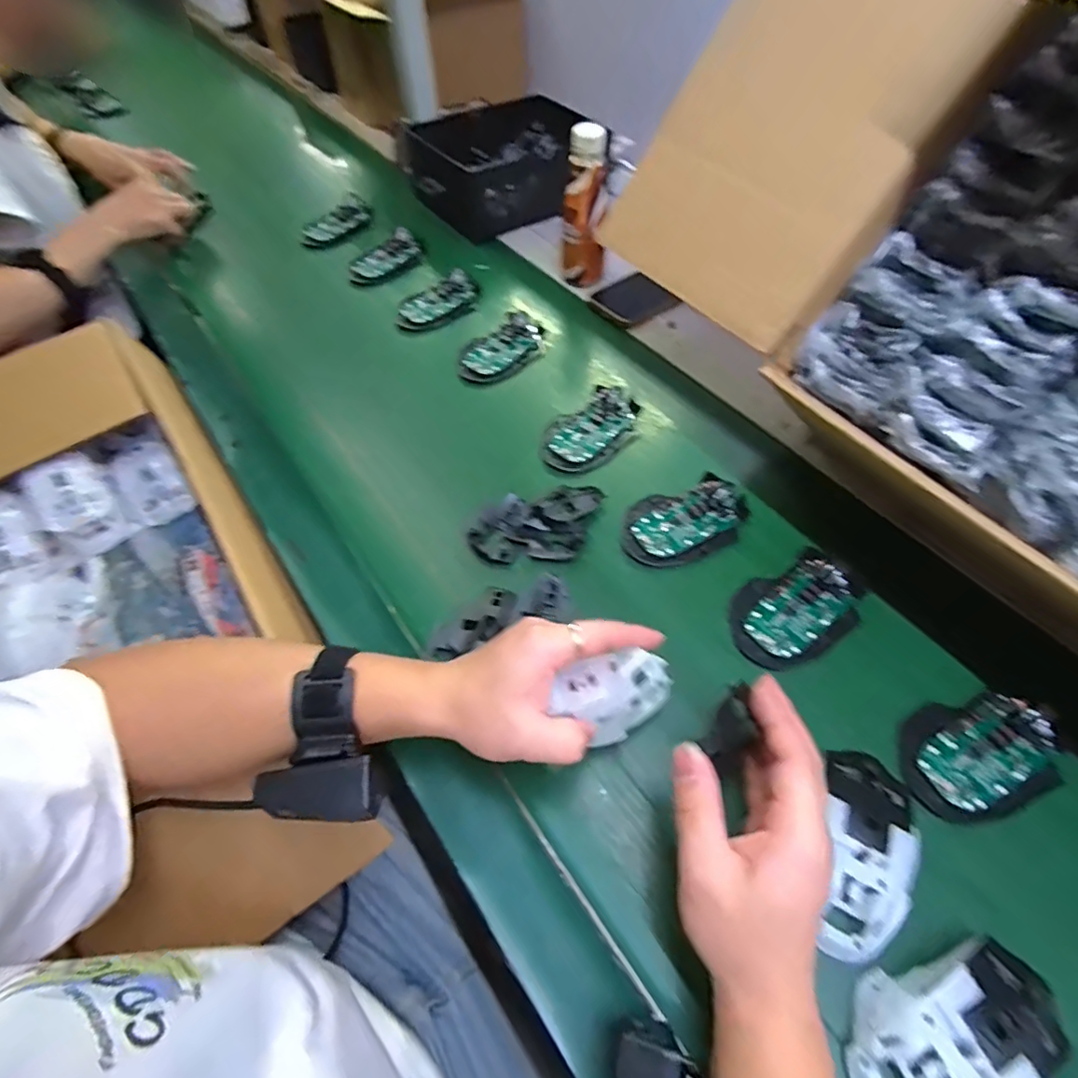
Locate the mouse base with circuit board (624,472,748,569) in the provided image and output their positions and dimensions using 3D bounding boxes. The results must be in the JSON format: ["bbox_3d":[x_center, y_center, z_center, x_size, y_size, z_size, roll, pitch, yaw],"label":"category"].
[{"bbox_3d":[0.130,-0.017,0.484,0.114,0.023,0.069,-16,56,-10],"label":"mouse base with circuit board"}]

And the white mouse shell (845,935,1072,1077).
[{"bbox_3d":[0.220,0.258,0.286,0.115,0.029,0.064,-20,57,-12],"label":"white mouse shell"}]

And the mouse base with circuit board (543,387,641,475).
[{"bbox_3d":[0.055,-0.110,0.551,0.114,0.021,0.066,-38,62,-22],"label":"mouse base with circuit board"}]

